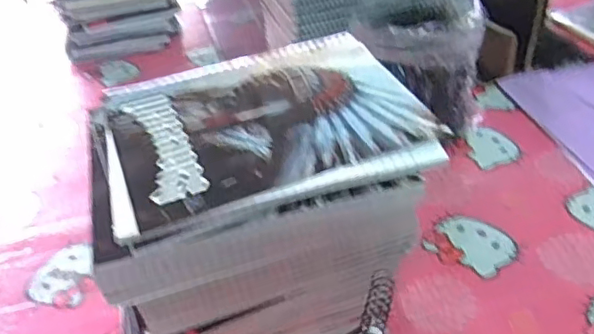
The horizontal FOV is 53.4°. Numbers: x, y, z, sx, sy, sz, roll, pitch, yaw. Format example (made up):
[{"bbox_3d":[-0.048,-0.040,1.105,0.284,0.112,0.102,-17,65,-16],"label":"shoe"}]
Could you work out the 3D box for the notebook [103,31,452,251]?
[{"bbox_3d":[-0.024,-0.032,0.398,0.202,0.010,0.160,-14,41,-11],"label":"notebook"}]

